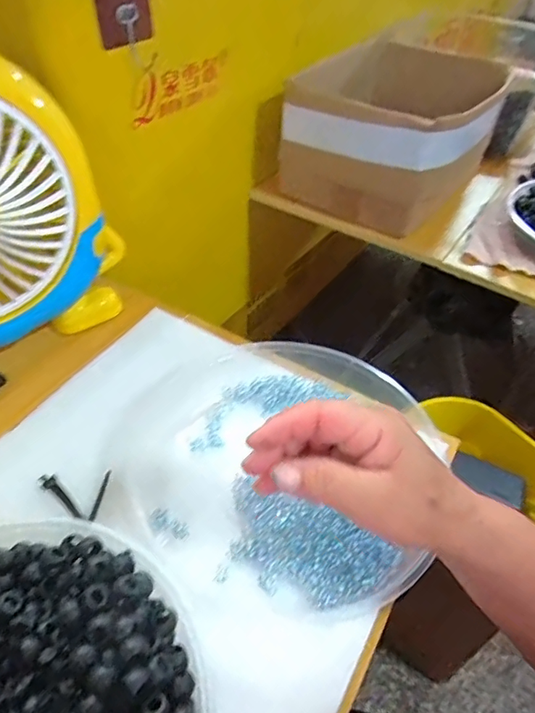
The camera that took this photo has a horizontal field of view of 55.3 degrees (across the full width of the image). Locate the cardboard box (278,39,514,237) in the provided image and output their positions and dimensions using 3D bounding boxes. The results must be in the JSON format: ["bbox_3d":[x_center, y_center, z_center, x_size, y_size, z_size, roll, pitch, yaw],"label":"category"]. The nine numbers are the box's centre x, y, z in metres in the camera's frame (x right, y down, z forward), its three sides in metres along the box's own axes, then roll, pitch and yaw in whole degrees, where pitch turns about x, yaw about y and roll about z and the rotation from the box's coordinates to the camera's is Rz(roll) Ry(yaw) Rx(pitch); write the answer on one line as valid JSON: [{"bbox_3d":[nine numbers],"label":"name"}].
[{"bbox_3d":[0.173,-0.306,0.723,0.197,0.153,0.268,31,52,23],"label":"cardboard box"}]

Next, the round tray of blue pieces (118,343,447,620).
[{"bbox_3d":[0.013,0.078,0.409,0.261,0.042,0.237,36,54,27],"label":"round tray of blue pieces"}]

